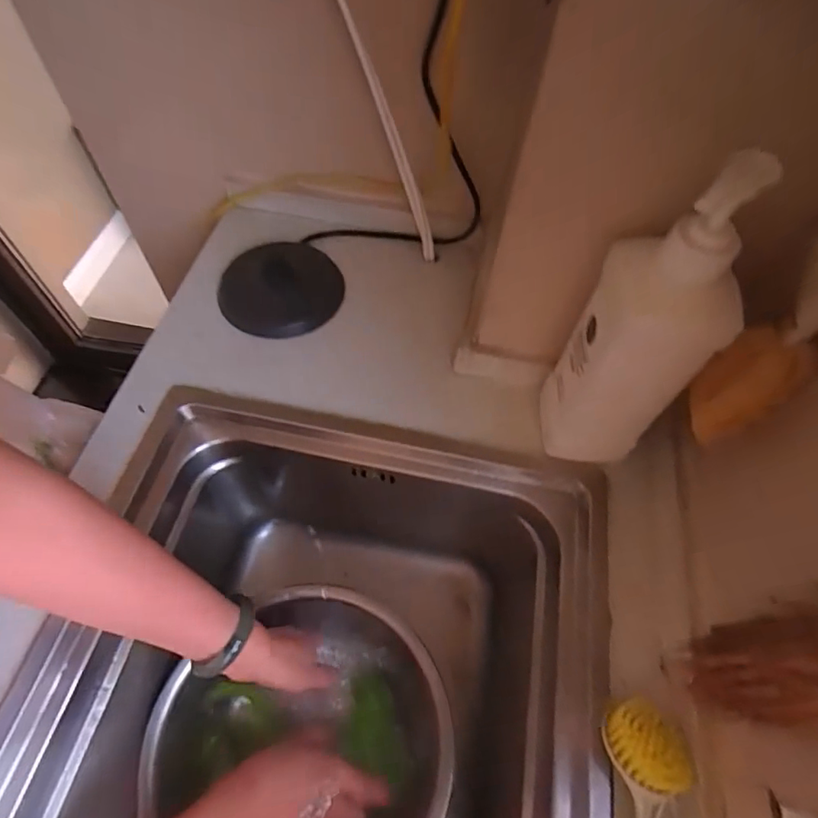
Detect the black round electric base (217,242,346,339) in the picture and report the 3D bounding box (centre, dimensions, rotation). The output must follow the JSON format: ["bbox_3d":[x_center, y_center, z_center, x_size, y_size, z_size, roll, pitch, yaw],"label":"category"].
[{"bbox_3d":[-0.149,-0.141,0.577,0.133,0.027,0.130,1,59,-2],"label":"black round electric base"}]

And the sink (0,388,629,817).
[{"bbox_3d":[-0.080,0.371,0.438,0.486,0.272,0.681,10,59,3],"label":"sink"}]

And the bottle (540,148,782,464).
[{"bbox_3d":[0.175,-0.051,0.392,0.085,0.284,0.081,7,59,2],"label":"bottle"}]

